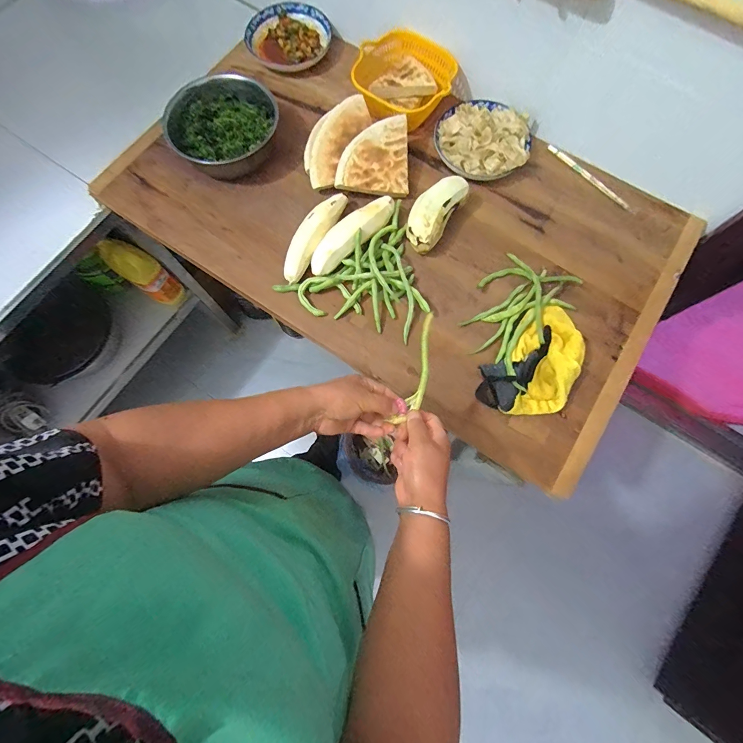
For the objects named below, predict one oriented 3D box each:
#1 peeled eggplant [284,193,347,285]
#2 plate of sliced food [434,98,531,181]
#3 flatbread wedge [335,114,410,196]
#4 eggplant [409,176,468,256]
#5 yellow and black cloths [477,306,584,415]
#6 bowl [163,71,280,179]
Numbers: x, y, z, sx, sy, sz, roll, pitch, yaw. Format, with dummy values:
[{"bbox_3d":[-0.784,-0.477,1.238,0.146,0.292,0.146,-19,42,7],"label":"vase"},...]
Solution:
[{"bbox_3d":[-0.102,-0.240,0.637,0.051,0.044,0.186,32,77,9],"label":"peeled eggplant"},{"bbox_3d":[0.209,-0.441,0.671,0.155,0.048,0.166,0,74,0],"label":"plate of sliced food"},{"bbox_3d":[0.002,-0.390,0.647,0.128,0.019,0.130,-3,97,-11],"label":"flatbread wedge"},{"bbox_3d":[0.108,-0.280,0.620,0.068,0.049,0.145,34,90,9],"label":"eggplant"},{"bbox_3d":[0.262,-0.023,0.574,0.130,0.043,0.203,25,76,7],"label":"yellow and black cloths"},{"bbox_3d":[-0.267,-0.451,0.679,0.195,0.069,0.196,0,74,0],"label":"bowl"}]

